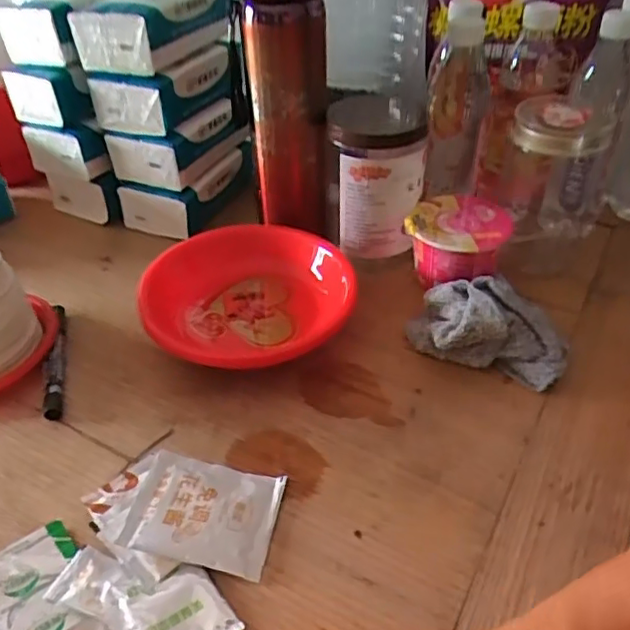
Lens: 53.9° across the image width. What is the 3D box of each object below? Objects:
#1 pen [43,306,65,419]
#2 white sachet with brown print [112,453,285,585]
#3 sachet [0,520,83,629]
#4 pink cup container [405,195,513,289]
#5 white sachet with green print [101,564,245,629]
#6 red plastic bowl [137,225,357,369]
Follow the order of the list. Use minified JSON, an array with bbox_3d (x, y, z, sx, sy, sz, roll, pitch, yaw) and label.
[{"bbox_3d":[-0.226,0.034,0.541,0.015,0.018,0.138,-11,42,-11],"label":"pen"},{"bbox_3d":[-0.075,0.132,0.424,0.095,0.018,0.078,7,42,9],"label":"white sachet with brown print"},{"bbox_3d":[-0.182,0.170,0.386,0.070,0.013,0.081,-28,48,-27],"label":"sachet"},{"bbox_3d":[0.137,-0.067,0.606,0.094,0.065,0.095,19,45,22],"label":"pink cup container"},{"bbox_3d":[-0.088,0.181,0.375,0.064,0.010,0.065,-25,46,-25],"label":"white sachet with green print"},{"bbox_3d":[-0.069,-0.024,0.600,0.182,0.051,0.182,-1,41,1],"label":"red plastic bowl"}]

